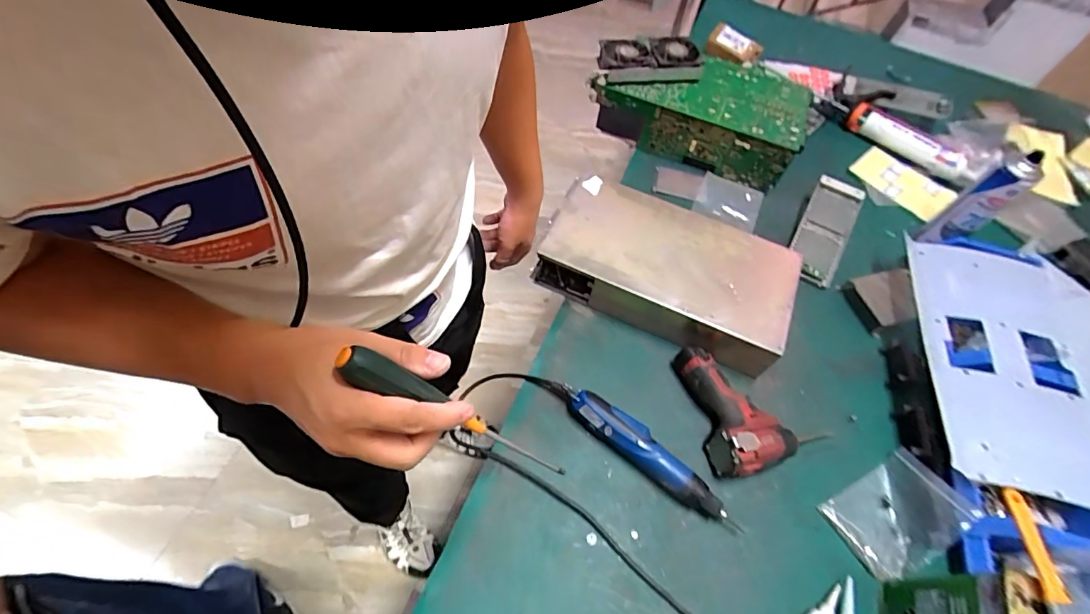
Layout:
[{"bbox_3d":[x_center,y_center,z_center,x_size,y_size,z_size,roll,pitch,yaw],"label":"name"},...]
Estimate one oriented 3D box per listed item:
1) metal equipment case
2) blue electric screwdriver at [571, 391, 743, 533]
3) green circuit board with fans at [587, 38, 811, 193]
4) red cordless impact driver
[{"bbox_3d":[0.200,-0.066,0.791,0.383,0.094,0.228,26,58,11],"label":"metal equipment case"},{"bbox_3d":[0.143,0.204,0.652,0.263,0.044,0.049,36,61,17],"label":"blue electric screwdriver"},{"bbox_3d":[0.312,-0.421,0.982,0.410,0.158,0.203,23,57,9],"label":"green circuit board with fans"},{"bbox_3d":[0.282,0.136,0.695,0.136,0.066,0.192,-8,58,-11],"label":"red cordless impact driver"}]

